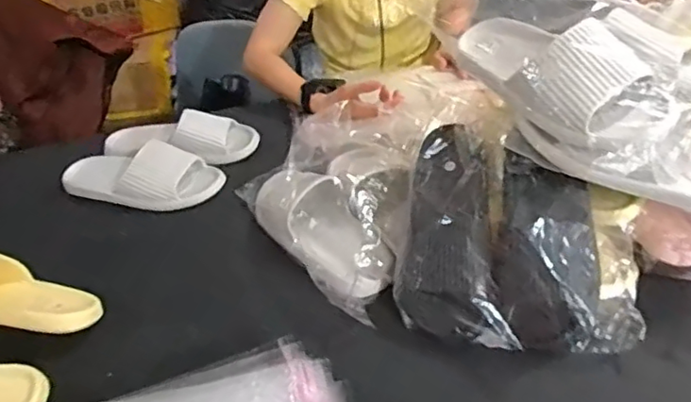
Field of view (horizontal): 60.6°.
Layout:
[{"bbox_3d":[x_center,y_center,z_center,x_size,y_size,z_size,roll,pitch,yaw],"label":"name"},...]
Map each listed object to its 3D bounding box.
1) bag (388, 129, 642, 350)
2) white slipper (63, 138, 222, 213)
[{"bbox_3d":[0.191,0.035,0.676,0.260,0.090,0.260,3,78,12],"label":"bag"},{"bbox_3d":[-0.341,-0.041,0.965,0.272,0.073,0.113,6,40,16],"label":"white slipper"}]

